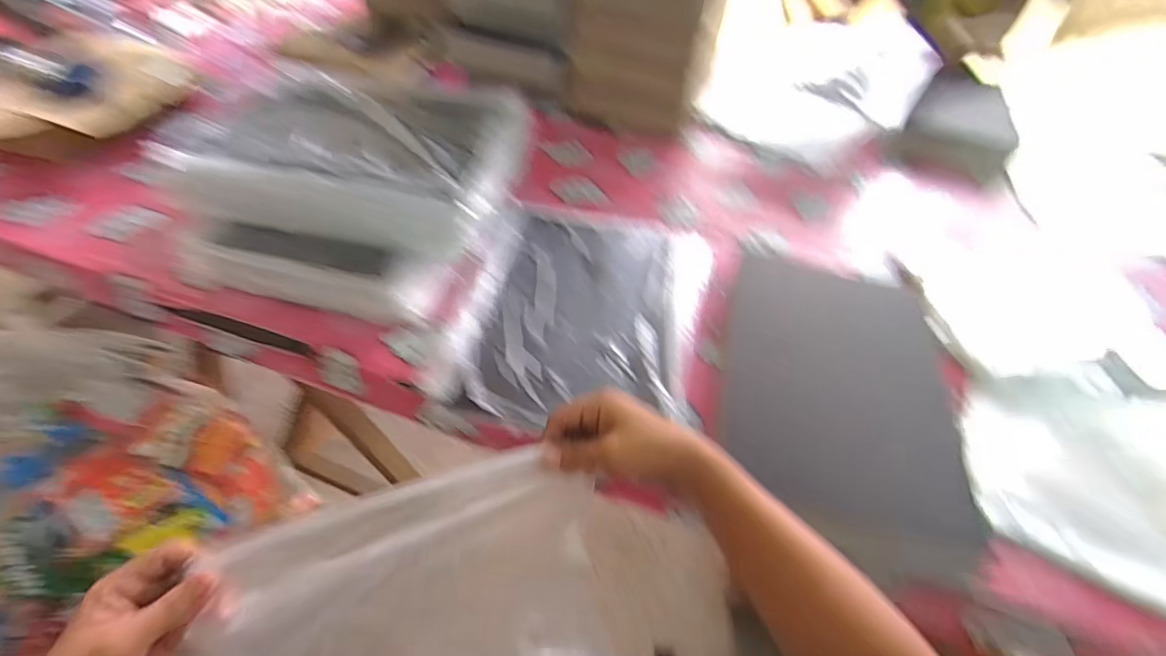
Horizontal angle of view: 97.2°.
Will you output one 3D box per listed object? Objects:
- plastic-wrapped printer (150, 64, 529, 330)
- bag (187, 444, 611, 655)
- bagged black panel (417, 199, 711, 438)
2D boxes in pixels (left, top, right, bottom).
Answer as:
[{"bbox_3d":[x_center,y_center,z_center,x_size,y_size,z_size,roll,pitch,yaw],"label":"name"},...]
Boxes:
[{"bbox_3d":[-0.317,-0.201,0.718,0.391,0.160,0.348,12,49,5],"label":"plastic-wrapped printer"},{"bbox_3d":[-0.097,0.248,0.369,0.268,0.154,0.228,-15,52,-17],"label":"bag"},{"bbox_3d":[0.005,-0.033,0.686,0.311,0.026,0.376,10,49,4],"label":"bagged black panel"}]

